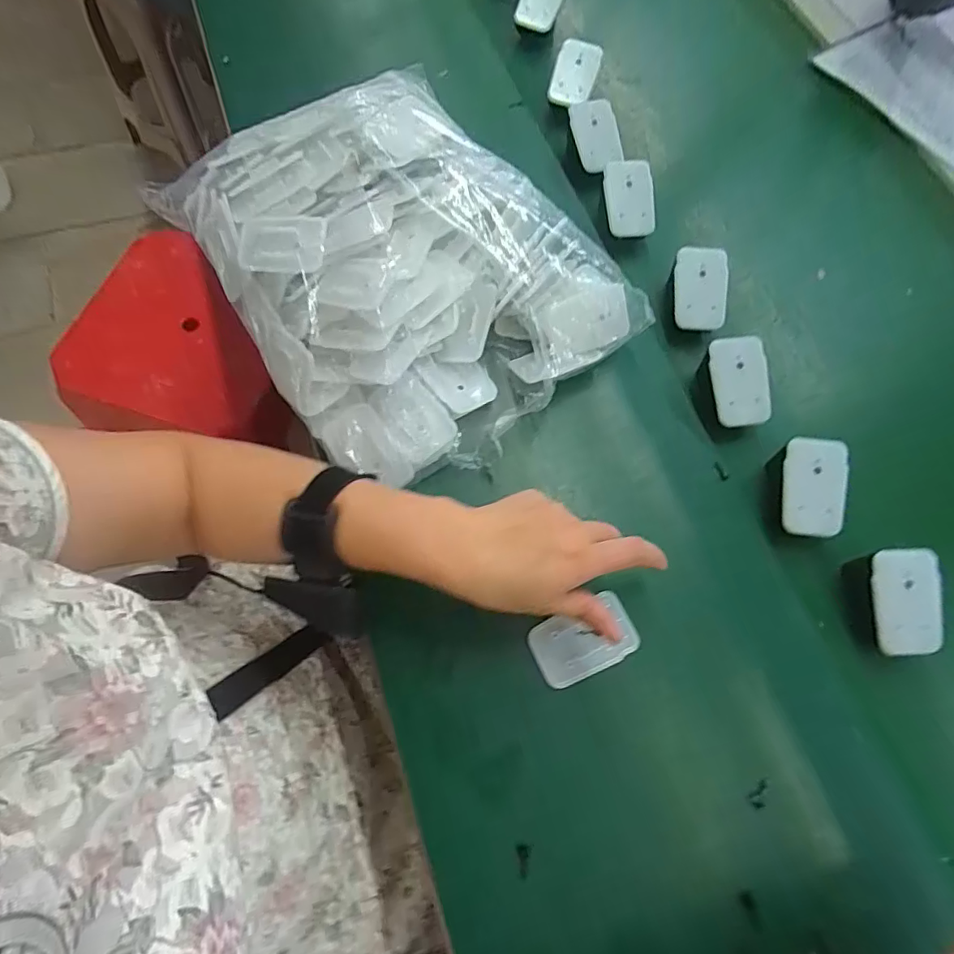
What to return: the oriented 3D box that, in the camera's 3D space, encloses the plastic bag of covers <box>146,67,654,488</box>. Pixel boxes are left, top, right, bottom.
[{"bbox_3d":[-0.071,-0.169,0.424,0.253,0.091,0.336,-39,76,-16],"label":"plastic bag of covers"}]

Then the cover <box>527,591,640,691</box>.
[{"bbox_3d":[0.073,0.111,0.358,0.070,0.007,0.044,-24,71,-7],"label":"cover"}]

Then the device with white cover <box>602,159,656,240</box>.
[{"bbox_3d":[0.139,-0.256,0.482,0.042,0.016,0.067,-5,94,16],"label":"device with white cover"}]

